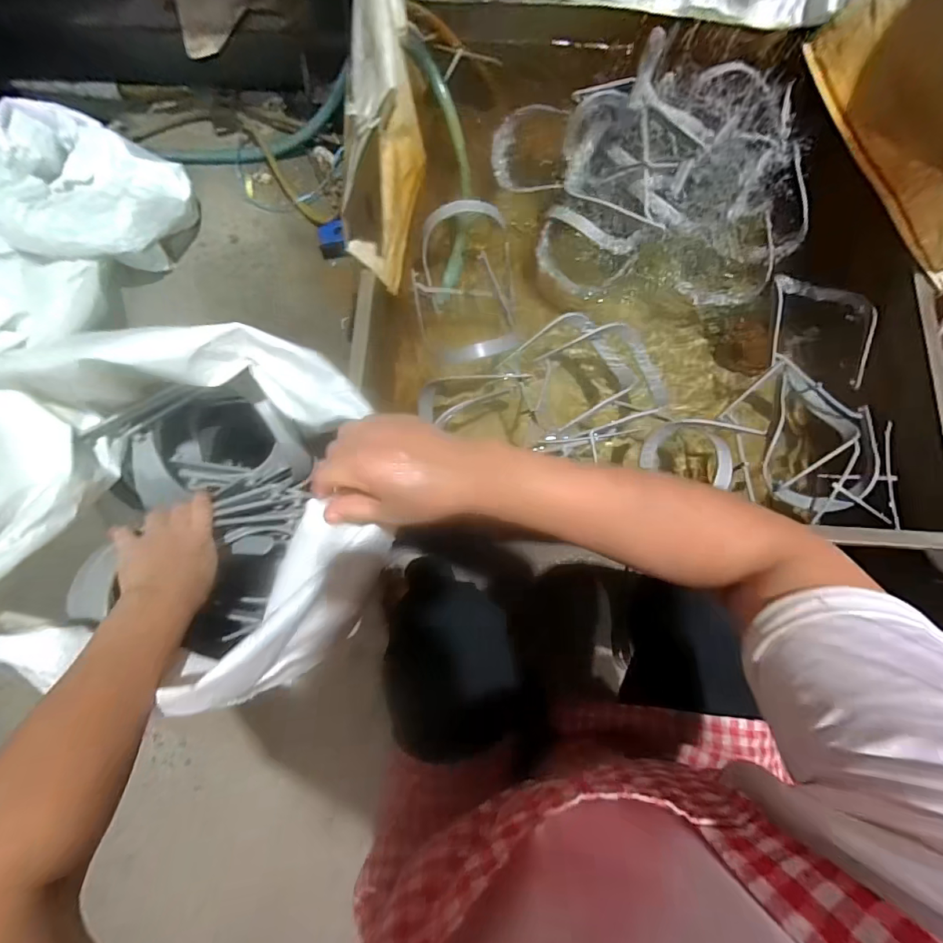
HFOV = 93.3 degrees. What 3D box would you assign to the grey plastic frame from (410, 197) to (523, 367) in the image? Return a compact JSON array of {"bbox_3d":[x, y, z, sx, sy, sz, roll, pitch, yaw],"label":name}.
[{"bbox_3d":[-0.010,-0.327,0.781,0.175,0.086,0.290,-4,78,-1],"label":"grey plastic frame"}]

